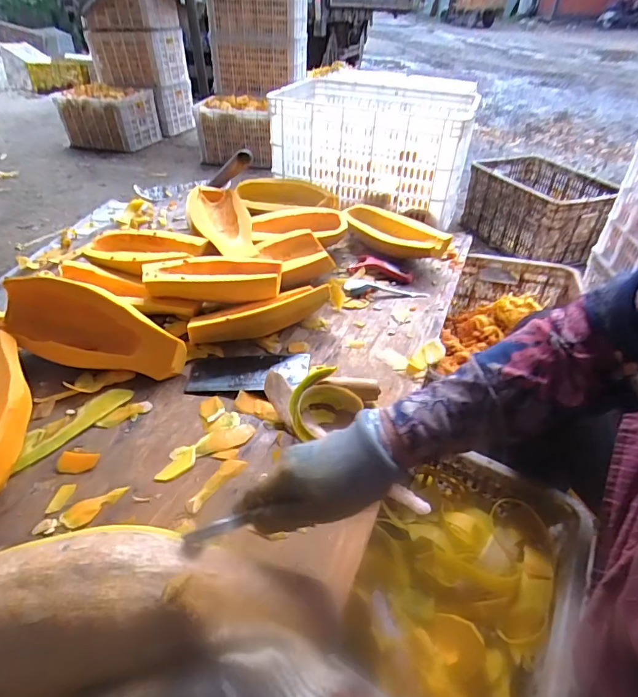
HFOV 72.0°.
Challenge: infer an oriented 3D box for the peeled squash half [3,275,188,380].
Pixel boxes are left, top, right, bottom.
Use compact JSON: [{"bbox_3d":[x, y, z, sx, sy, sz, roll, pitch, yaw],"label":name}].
[{"bbox_3d":[-0.325,-0.029,0.623,0.265,0.096,0.095,12,41,14],"label":"peeled squash half"}]

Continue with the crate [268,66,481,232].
[{"bbox_3d":[0.160,-0.588,1.252,0.502,0.241,0.385,13,41,15],"label":"crate"}]

